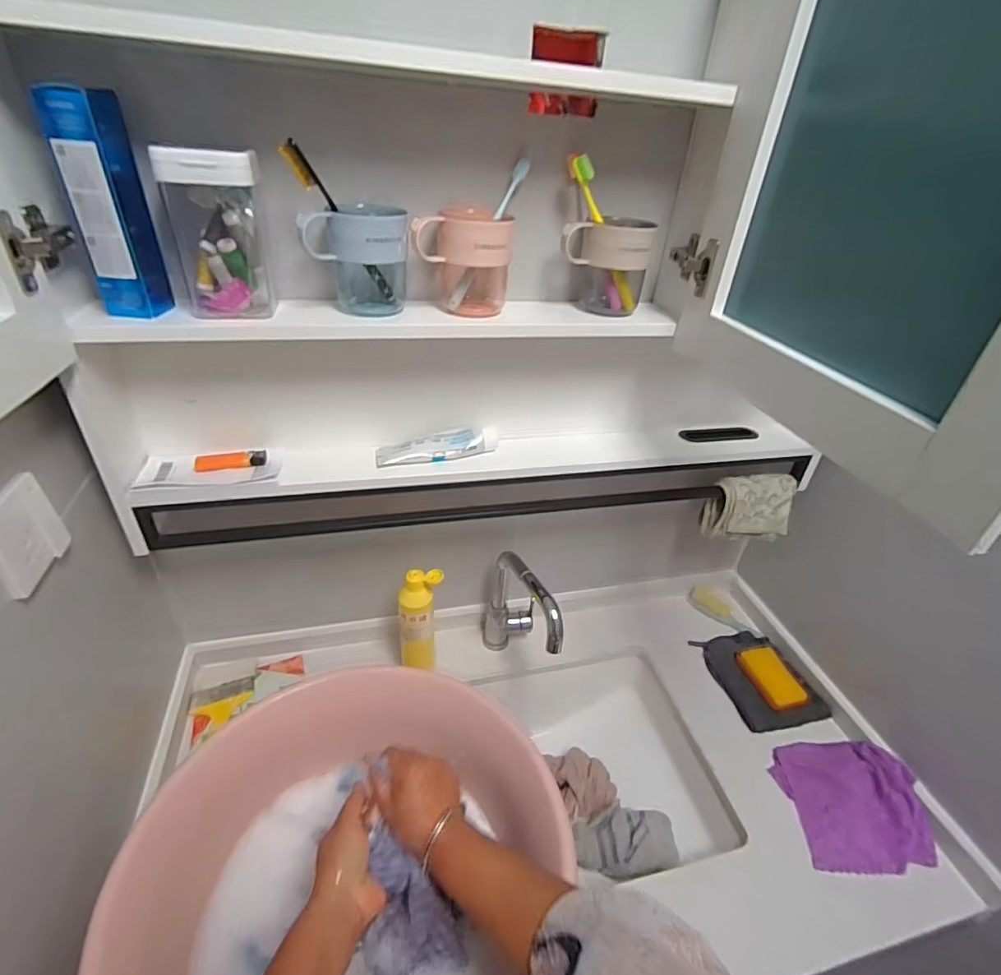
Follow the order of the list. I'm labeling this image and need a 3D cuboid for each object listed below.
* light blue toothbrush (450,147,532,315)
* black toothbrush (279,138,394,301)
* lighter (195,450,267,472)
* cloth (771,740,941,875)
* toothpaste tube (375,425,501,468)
[{"bbox_3d":[-0.012,-0.295,0.593,0.016,0.197,0.016,32,8,34],"label":"light blue toothbrush"},{"bbox_3d":[-0.164,-0.268,0.538,0.019,0.178,0.019,32,78,33],"label":"black toothbrush"},{"bbox_3d":[-0.339,-0.034,0.652,0.080,0.014,0.017,-9,37,-20],"label":"lighter"},{"bbox_3d":[0.498,0.440,0.733,0.167,0.049,0.167,2,35,-5],"label":"cloth"},{"bbox_3d":[-0.083,-0.055,0.704,0.166,0.034,0.042,-6,36,-16],"label":"toothpaste tube"}]

